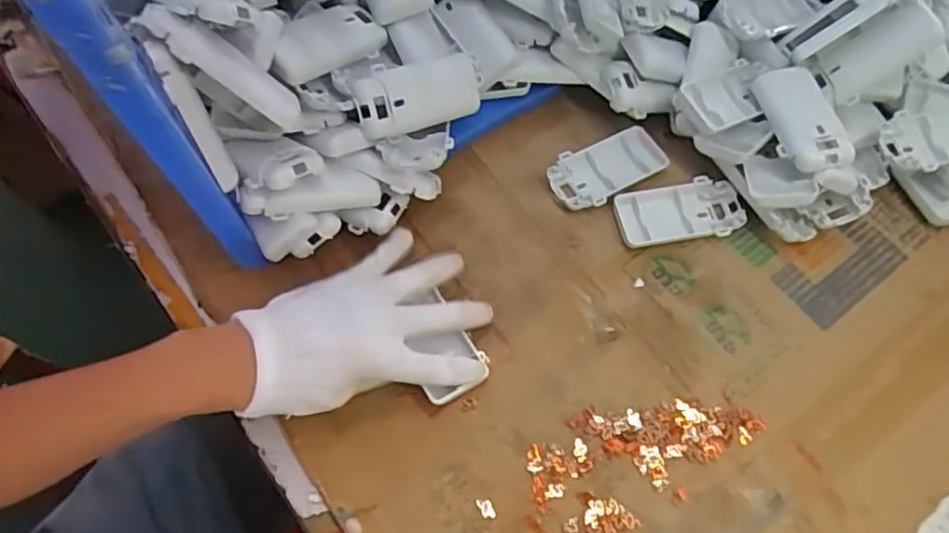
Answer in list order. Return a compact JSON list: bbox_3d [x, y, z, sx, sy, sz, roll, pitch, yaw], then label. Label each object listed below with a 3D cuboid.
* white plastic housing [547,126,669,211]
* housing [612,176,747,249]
[{"bbox_3d":[0.106,-0.078,0.507,0.090,0.016,0.048,-29,67,-12],"label":"white plastic housing"},{"bbox_3d":[0.159,-0.041,0.492,0.095,0.013,0.049,-13,64,-5],"label":"housing"}]

